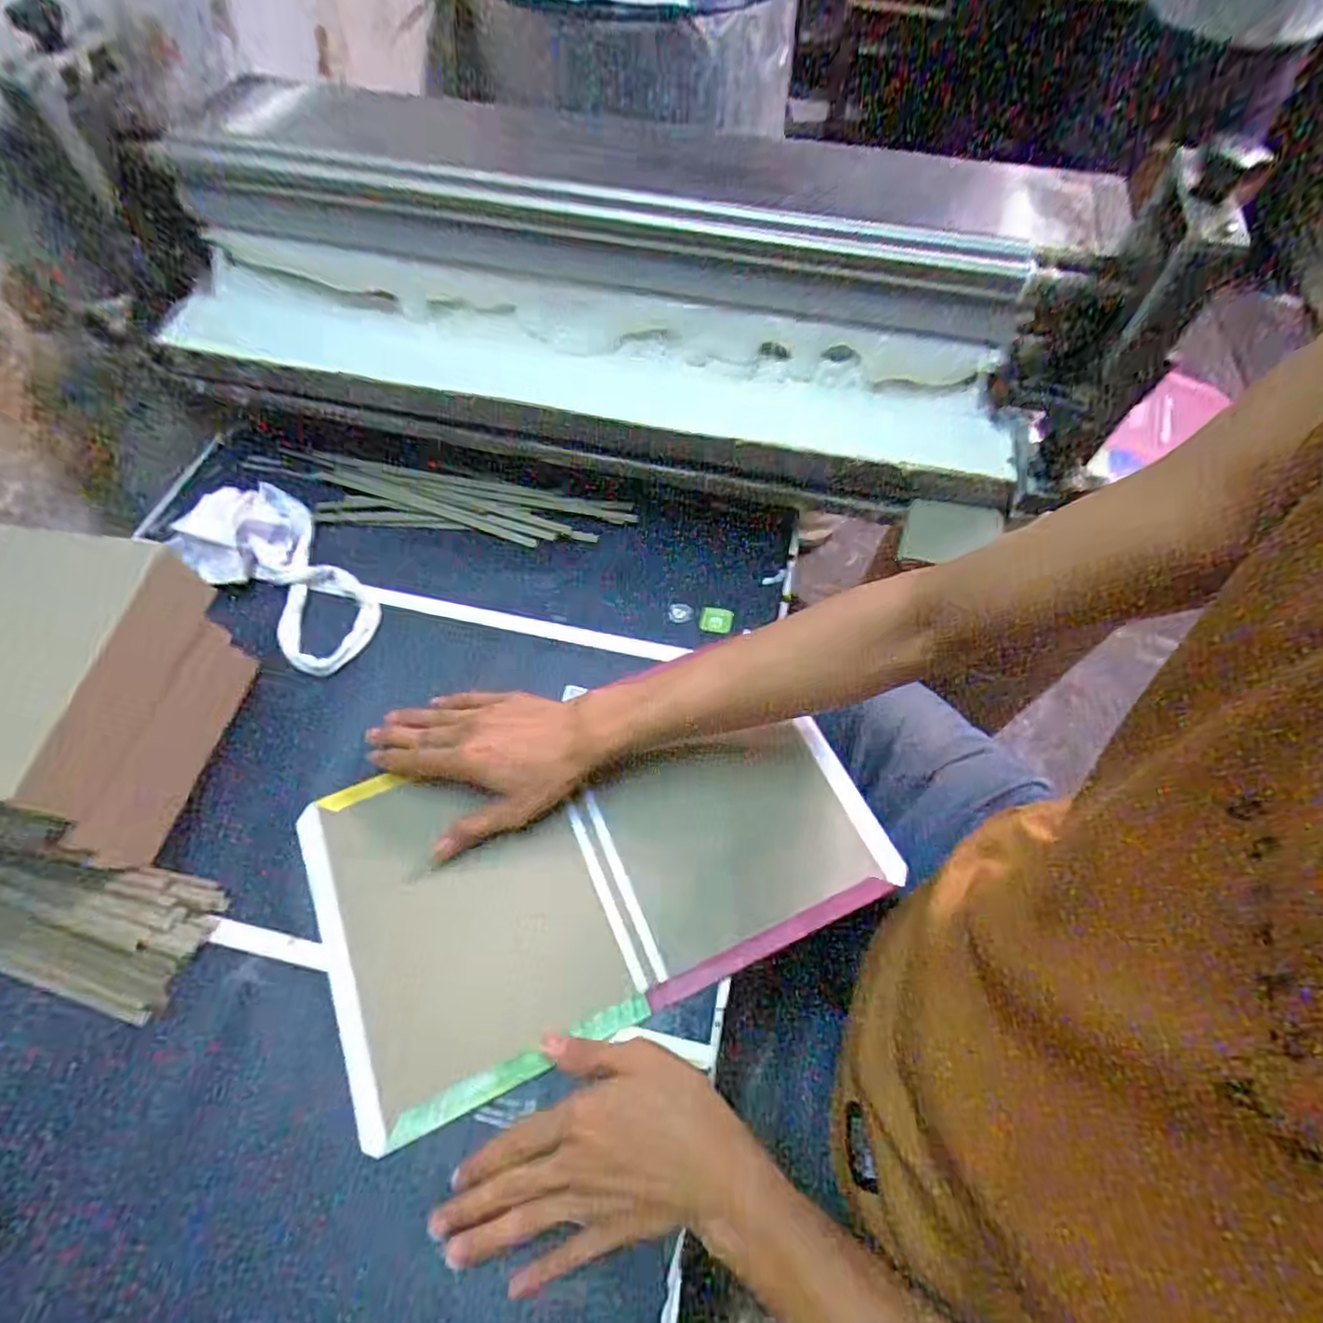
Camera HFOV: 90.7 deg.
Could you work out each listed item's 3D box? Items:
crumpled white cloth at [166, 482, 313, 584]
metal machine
[{"bbox_3d":[-0.373,-0.120,0.588,0.101,0.027,0.105,2,63,-27],"label":"crumpled white cloth"},{"bbox_3d":[-0.044,-0.283,0.560,0.809,0.207,0.168,13,60,7],"label":"metal machine"}]

